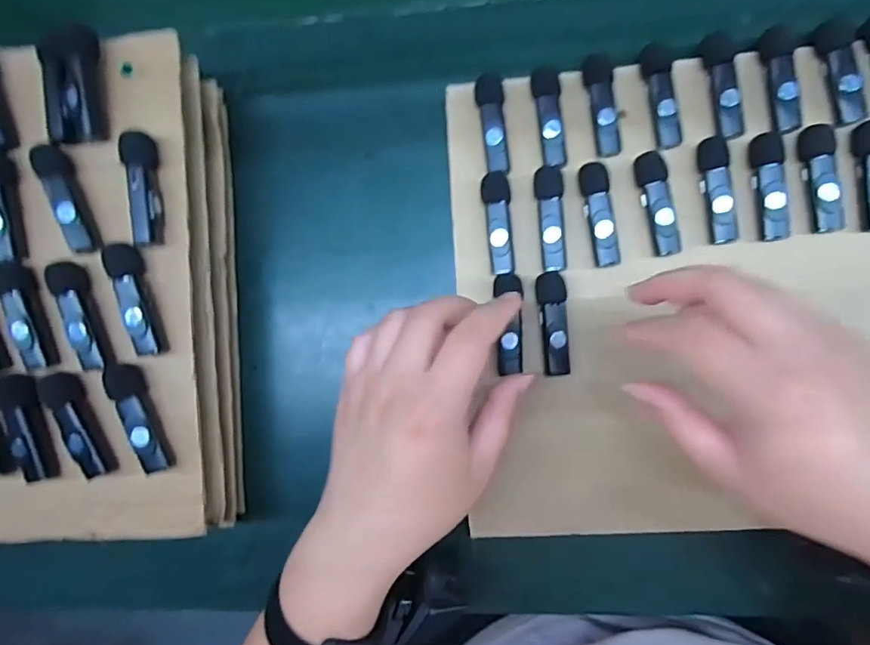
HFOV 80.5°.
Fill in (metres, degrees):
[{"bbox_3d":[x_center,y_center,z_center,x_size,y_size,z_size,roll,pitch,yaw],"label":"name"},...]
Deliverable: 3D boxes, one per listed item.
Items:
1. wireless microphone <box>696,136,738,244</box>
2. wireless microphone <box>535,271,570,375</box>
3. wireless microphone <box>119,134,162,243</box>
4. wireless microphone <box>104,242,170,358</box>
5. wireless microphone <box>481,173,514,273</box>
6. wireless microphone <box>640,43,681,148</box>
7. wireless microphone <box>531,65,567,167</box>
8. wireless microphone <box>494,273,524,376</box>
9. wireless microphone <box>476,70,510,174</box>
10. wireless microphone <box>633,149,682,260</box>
[{"bbox_3d":[0.175,-0.082,0.318,0.015,0.011,0.066,-6,83,6],"label":"wireless microphone"},{"bbox_3d":[0.075,0.000,0.325,0.018,0.011,0.064,-3,84,6],"label":"wireless microphone"},{"bbox_3d":[-0.165,-0.076,0.292,0.013,0.016,0.063,-6,83,6],"label":"wireless microphone"},{"bbox_3d":[-0.169,-0.013,0.290,0.016,0.017,0.062,-17,82,4],"label":"wireless microphone"},{"bbox_3d":[0.041,-0.064,0.331,0.018,0.011,0.066,-4,84,6],"label":"wireless microphone"},{"bbox_3d":[0.143,-0.143,0.323,0.016,0.013,0.064,-8,83,5],"label":"wireless microphone"},{"bbox_3d":[0.073,-0.133,0.328,0.017,0.010,0.061,-5,83,6],"label":"wireless microphone"},{"bbox_3d":[0.048,0.001,0.329,0.018,0.013,0.064,-2,86,6],"label":"wireless microphone"},{"bbox_3d":[0.037,-0.129,0.333,0.017,0.011,0.061,-5,84,6],"label":"wireless microphone"},{"bbox_3d":[0.140,-0.075,0.321,0.017,0.011,0.062,-12,83,5],"label":"wireless microphone"}]

